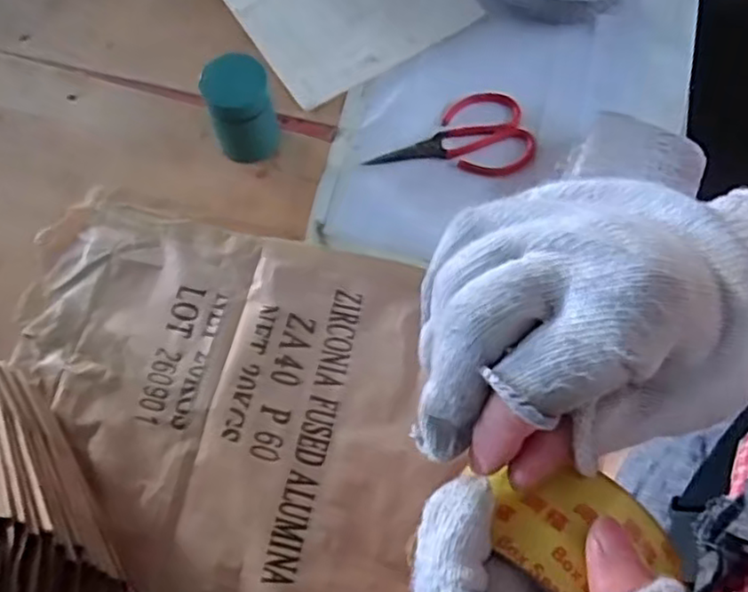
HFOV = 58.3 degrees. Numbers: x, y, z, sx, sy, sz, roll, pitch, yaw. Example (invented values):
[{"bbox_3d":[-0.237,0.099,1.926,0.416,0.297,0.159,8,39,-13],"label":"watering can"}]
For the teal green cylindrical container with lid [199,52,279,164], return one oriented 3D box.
[{"bbox_3d":[-0.129,-0.181,0.658,0.067,0.098,0.058,-16,70,-7],"label":"teal green cylindrical container with lid"}]

